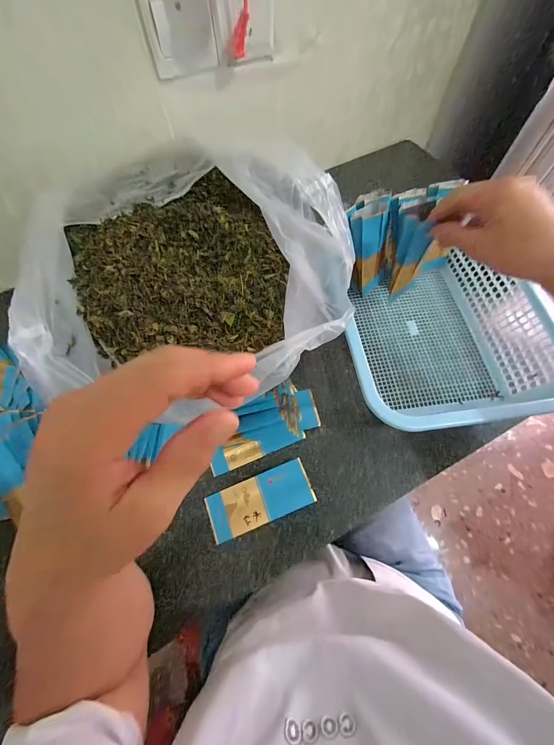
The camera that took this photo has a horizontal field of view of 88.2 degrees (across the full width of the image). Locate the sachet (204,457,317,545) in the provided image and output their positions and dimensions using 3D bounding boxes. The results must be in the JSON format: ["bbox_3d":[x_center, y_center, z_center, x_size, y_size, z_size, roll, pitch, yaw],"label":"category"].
[{"bbox_3d":[-0.021,0.156,0.350,0.127,0.016,0.054,-21,67,-7],"label":"sachet"}]

